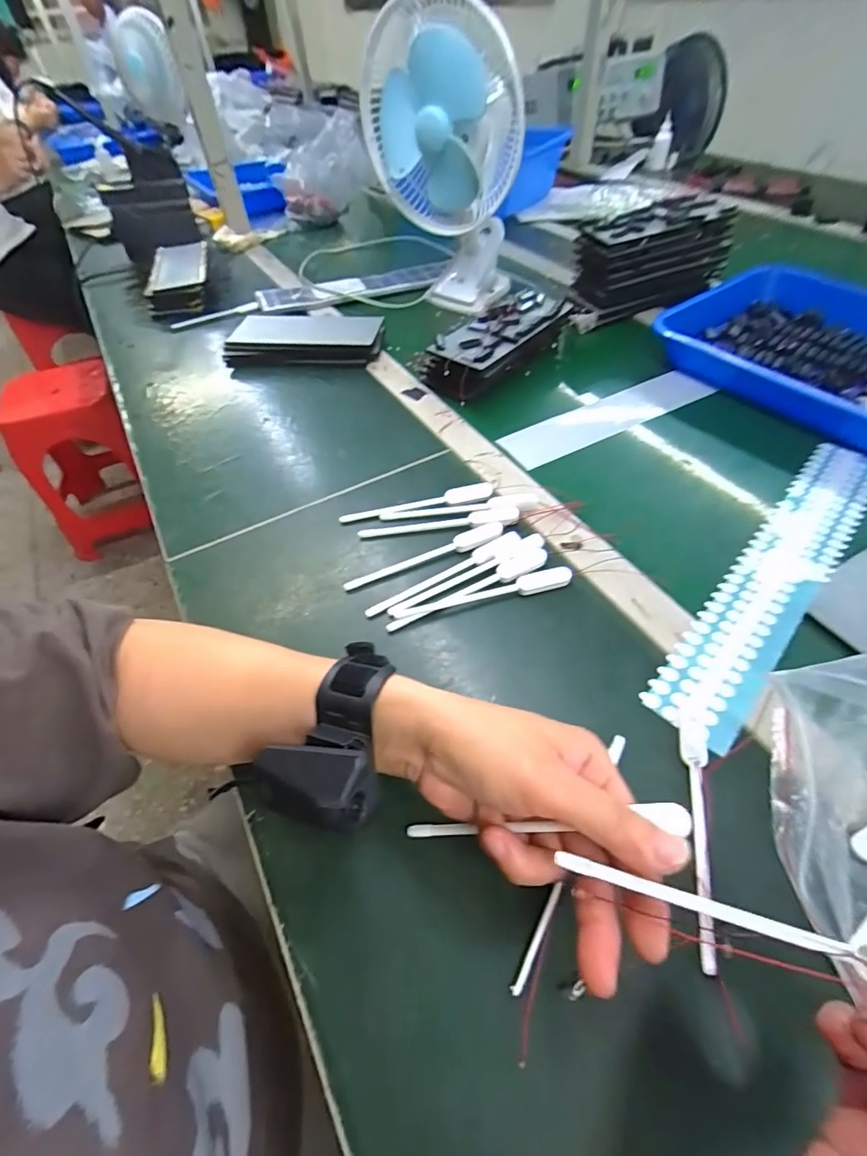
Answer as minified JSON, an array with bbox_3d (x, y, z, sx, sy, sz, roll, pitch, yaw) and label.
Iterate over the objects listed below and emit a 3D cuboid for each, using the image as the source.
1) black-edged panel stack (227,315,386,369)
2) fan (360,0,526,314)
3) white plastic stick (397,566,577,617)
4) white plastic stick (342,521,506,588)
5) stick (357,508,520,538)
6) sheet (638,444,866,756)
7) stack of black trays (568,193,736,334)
[{"bbox_3d":[-0.178,-0.334,0.667,0.212,0.037,0.108,-1,52,3],"label":"black-edged panel stack"},{"bbox_3d":[0.013,-0.541,0.641,0.184,0.305,0.133,-1,52,3],"label":"fan"},{"bbox_3d":[0.040,0.012,0.386,0.143,0.009,0.016,-10,52,-4],"label":"white plastic stick"},{"bbox_3d":[-0.007,-0.020,0.410,0.144,0.006,0.020,-18,53,-10],"label":"white plastic stick"},{"bbox_3d":[0.004,-0.048,0.433,0.144,0.011,0.018,-6,52,-1],"label":"stick"},{"bbox_3d":[0.294,-0.015,0.397,0.060,0.004,0.380,35,62,27],"label":"sheet"},{"bbox_3d":[0.294,-0.434,0.659,0.223,0.105,0.076,-15,52,-8],"label":"stack of black trays"}]

